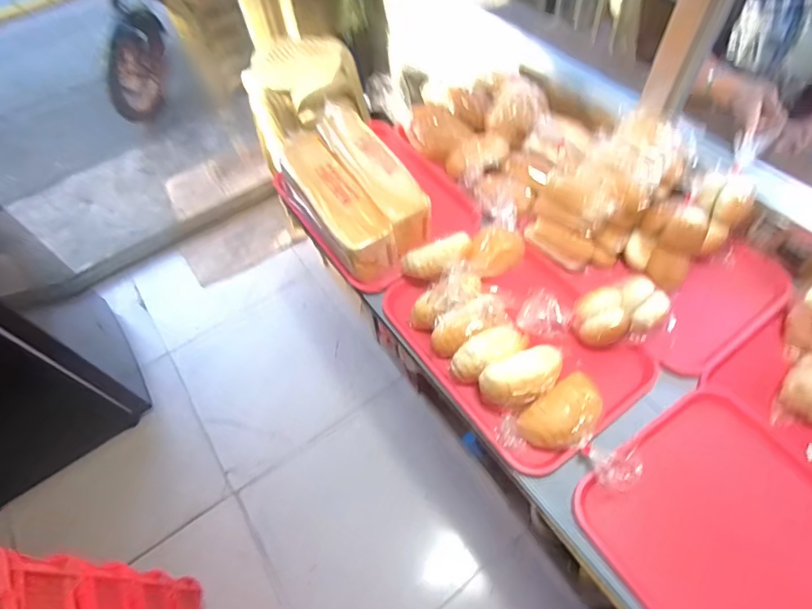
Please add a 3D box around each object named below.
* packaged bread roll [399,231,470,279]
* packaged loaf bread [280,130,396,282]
[{"bbox_3d":[0.059,-0.080,0.817,0.133,0.058,0.076,-26,59,3],"label":"packaged bread roll"},{"bbox_3d":[-0.141,-0.198,0.902,0.113,0.098,0.353,-31,61,-15],"label":"packaged loaf bread"}]

